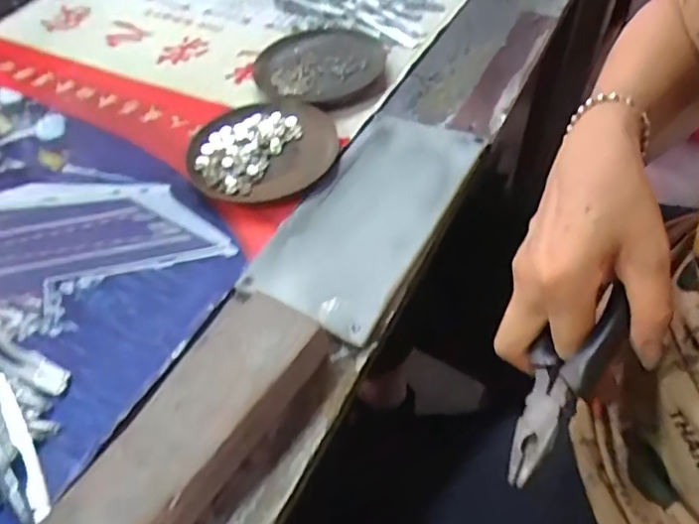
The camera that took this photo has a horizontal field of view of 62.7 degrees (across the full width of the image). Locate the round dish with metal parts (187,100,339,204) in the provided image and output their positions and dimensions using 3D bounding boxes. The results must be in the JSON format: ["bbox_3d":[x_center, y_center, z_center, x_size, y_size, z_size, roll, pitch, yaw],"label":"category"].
[{"bbox_3d":[-0.065,-0.087,0.436,0.101,0.014,0.114,6,52,9],"label":"round dish with metal parts"}]

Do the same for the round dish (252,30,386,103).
[{"bbox_3d":[-0.025,-0.174,0.501,0.106,0.009,0.109,-2,51,3],"label":"round dish"}]

